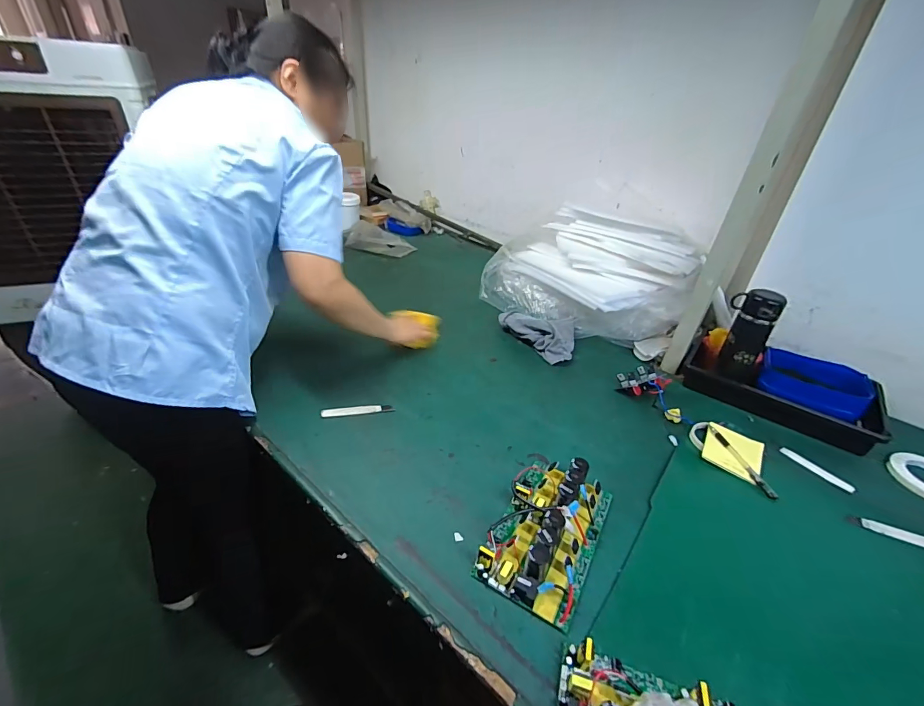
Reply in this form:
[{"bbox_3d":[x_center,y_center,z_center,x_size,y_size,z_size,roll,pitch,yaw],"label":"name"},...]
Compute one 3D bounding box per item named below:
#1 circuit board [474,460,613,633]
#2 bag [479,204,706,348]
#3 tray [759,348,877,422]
[{"bbox_3d":[0.130,0.247,0.600,0.144,0.057,0.245,21,36,24],"label":"circuit board"},{"bbox_3d":[0.327,-0.229,1.163,0.570,0.262,0.288,27,39,30],"label":"bag"},{"bbox_3d":[0.768,0.069,0.891,0.140,0.060,0.194,-26,44,-38],"label":"tray"}]

